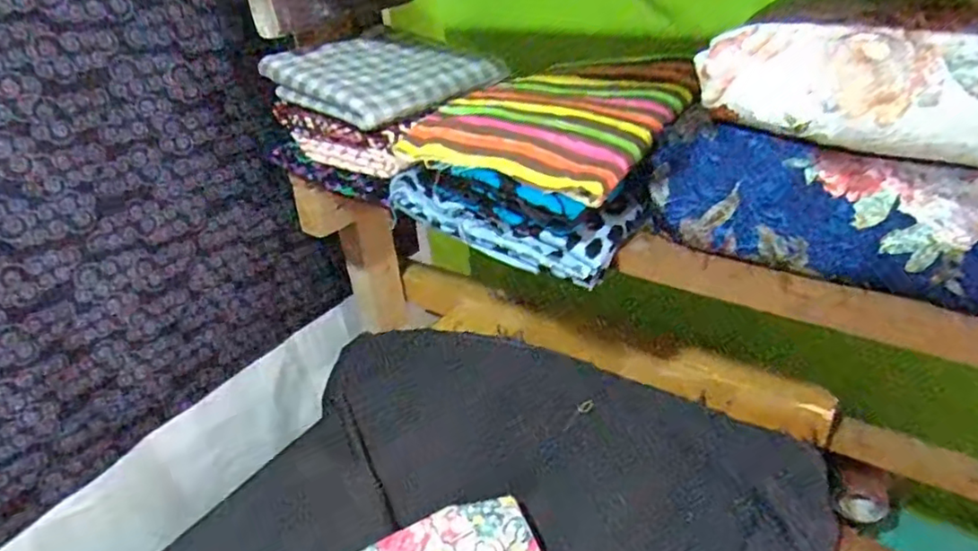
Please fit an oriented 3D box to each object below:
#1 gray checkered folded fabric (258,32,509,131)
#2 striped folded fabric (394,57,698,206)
[{"bbox_3d":[-0.102,-0.205,0.646,0.171,0.045,0.185,20,38,35],"label":"gray checkered folded fabric"},{"bbox_3d":[0.061,-0.143,0.572,0.197,0.043,0.232,16,36,31],"label":"striped folded fabric"}]

